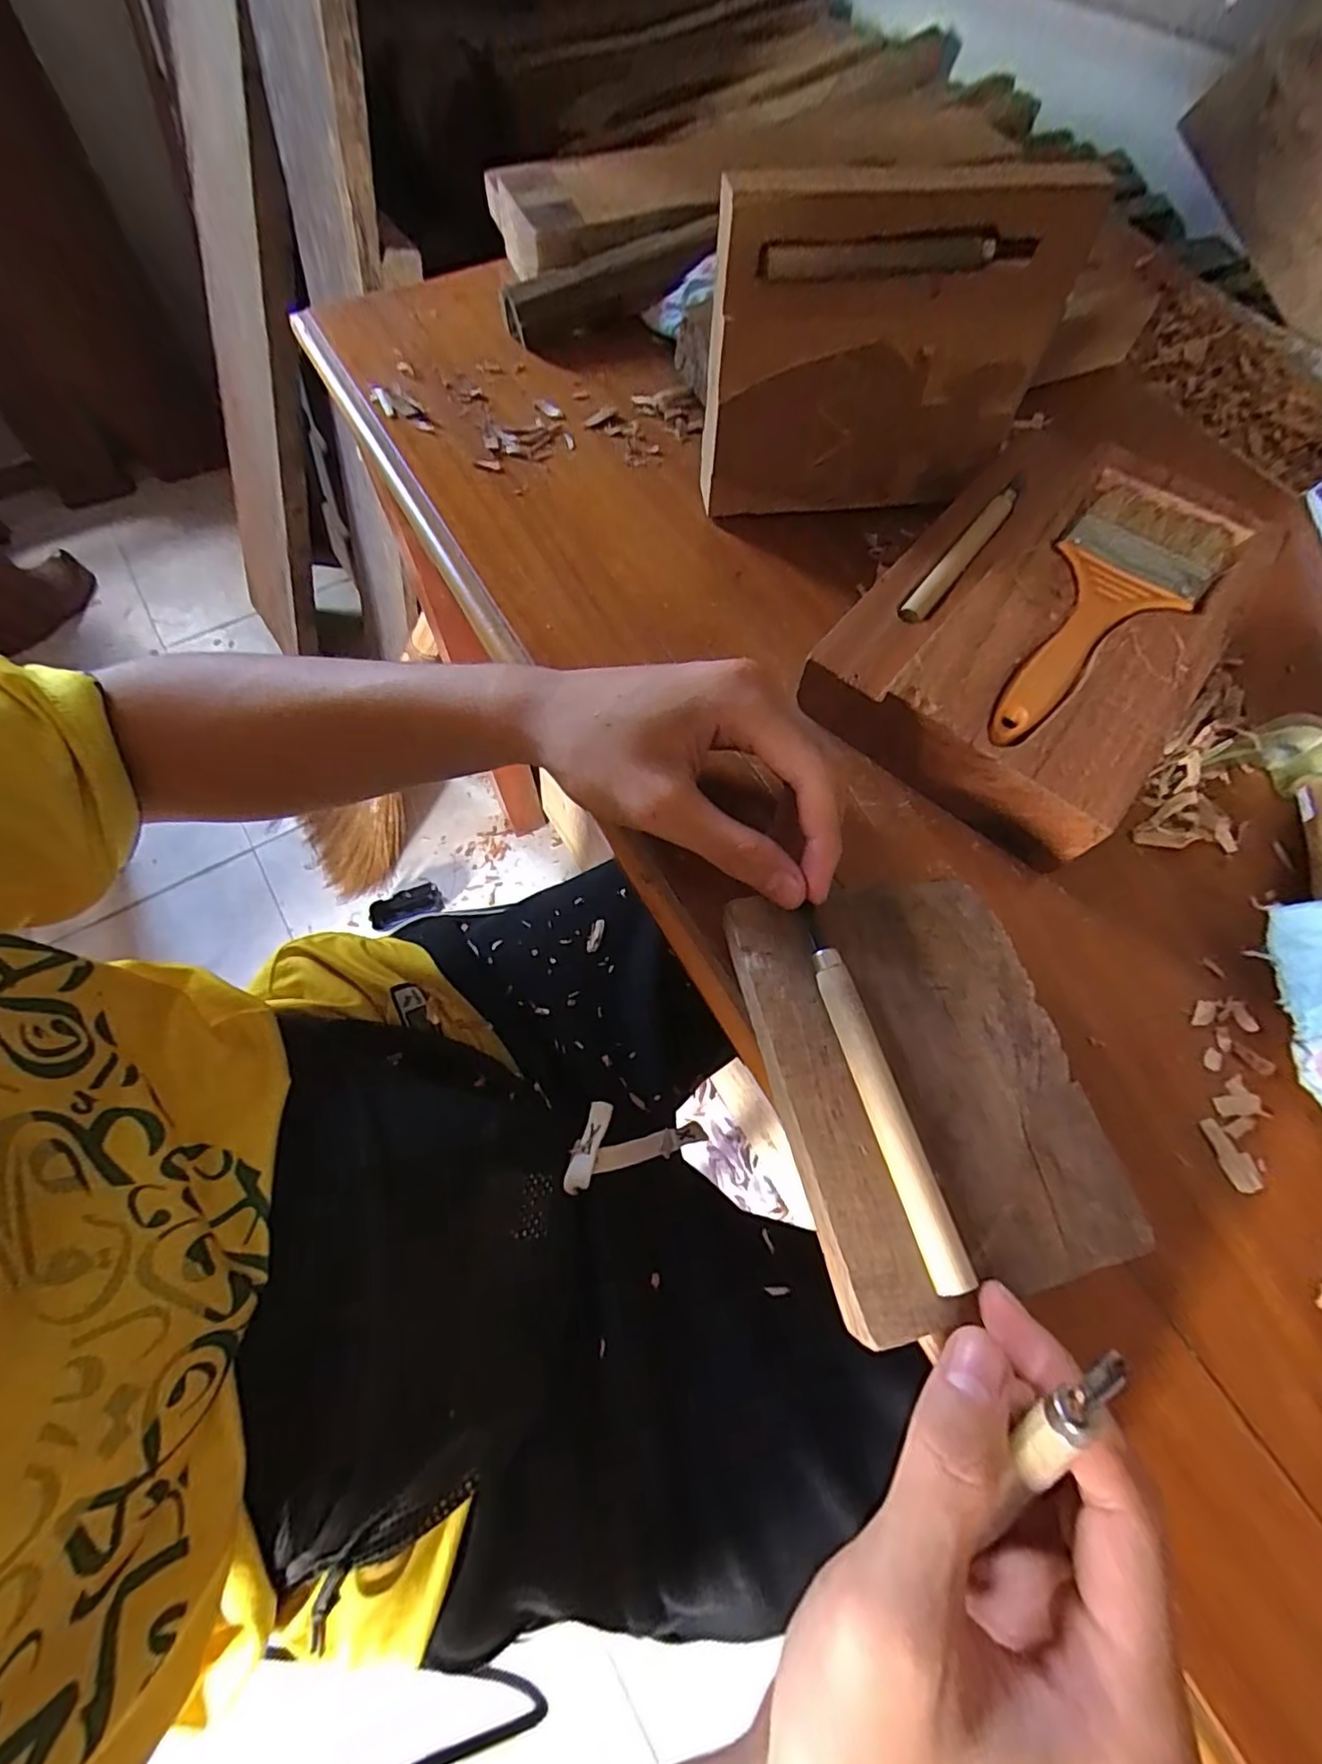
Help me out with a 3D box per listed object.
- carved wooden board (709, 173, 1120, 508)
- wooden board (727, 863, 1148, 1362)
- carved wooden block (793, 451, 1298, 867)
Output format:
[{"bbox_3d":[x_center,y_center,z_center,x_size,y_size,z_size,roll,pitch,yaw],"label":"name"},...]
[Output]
[{"bbox_3d":[0.107,-0.254,0.312,0.163,0.133,0.023,-6,59,-5],"label":"carved wooden board"},{"bbox_3d":[0.089,0.064,0.215,0.102,0.005,0.136,-13,68,-8],"label":"wooden board"},{"bbox_3d":[0.197,-0.136,0.316,0.145,0.050,0.249,40,71,14],"label":"carved wooden block"}]

